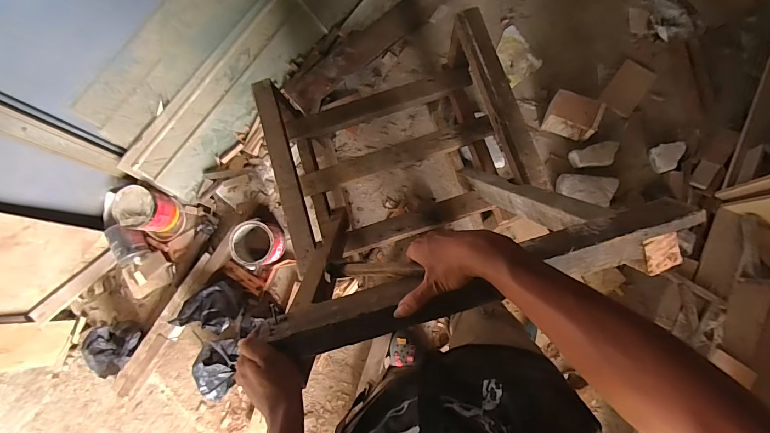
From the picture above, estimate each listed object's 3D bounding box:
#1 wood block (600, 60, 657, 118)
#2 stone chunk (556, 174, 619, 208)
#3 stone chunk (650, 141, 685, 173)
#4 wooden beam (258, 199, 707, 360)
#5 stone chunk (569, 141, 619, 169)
[{"bbox_3d":[0.892,-0.470,1.390,0.119,0.015,0.176,31,102,7],"label":"wood block"},{"bbox_3d":[0.690,-0.085,1.286,0.185,0.062,0.119,9,81,7],"label":"stone chunk"},{"bbox_3d":[0.975,-0.207,1.301,0.097,0.057,0.092,-19,80,2],"label":"stone chunk"},{"bbox_3d":[0.111,0.083,0.476,0.542,0.058,0.063,-18,83,3],"label":"wooden beam"},{"bbox_3d":[0.732,-0.202,1.321,0.166,0.082,0.097,-8,79,3],"label":"stone chunk"}]

